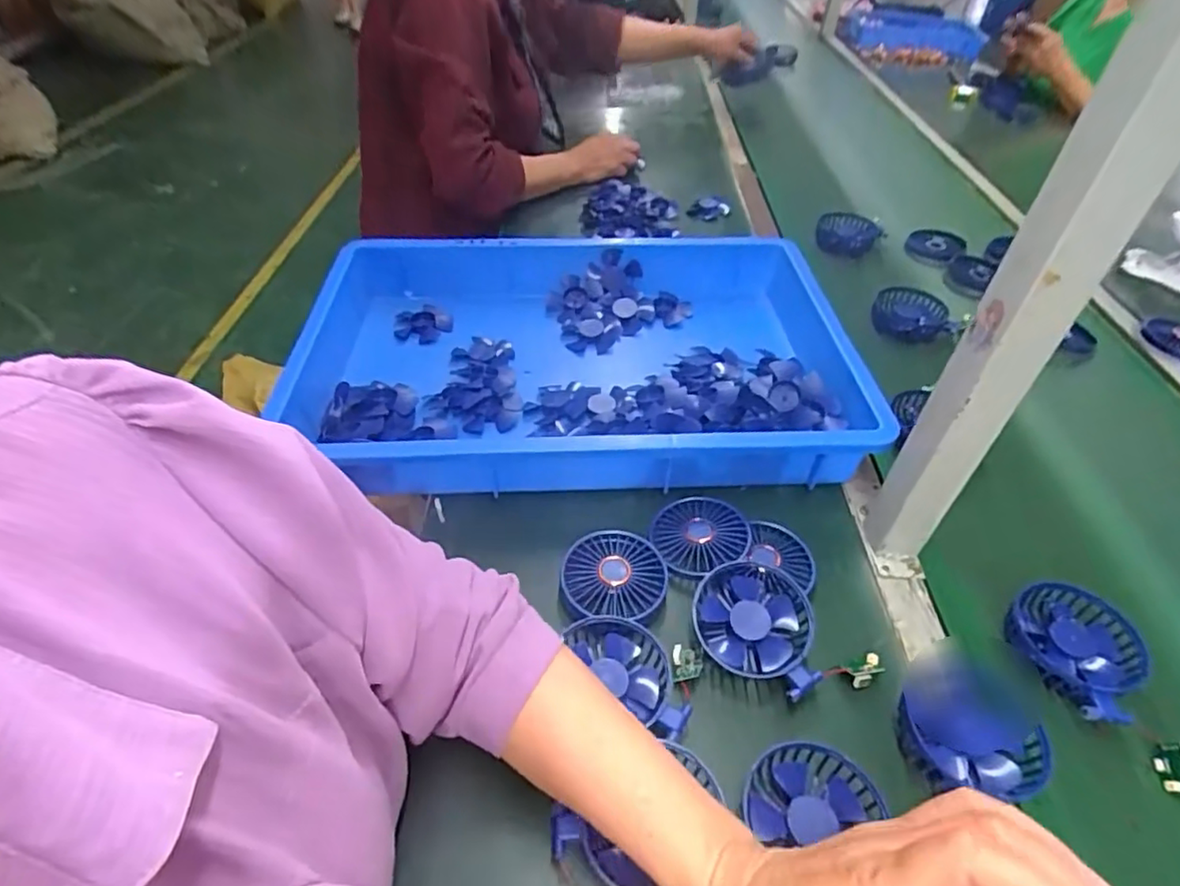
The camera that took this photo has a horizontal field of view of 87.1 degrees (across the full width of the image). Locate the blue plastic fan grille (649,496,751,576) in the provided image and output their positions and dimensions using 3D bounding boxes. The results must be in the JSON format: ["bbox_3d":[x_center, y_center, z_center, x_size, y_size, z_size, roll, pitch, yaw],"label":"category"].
[{"bbox_3d":[0.099,0.081,0.558,0.081,0.023,0.071,-14,46,-13],"label":"blue plastic fan grille"}]

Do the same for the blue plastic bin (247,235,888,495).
[{"bbox_3d":[-0.009,-0.103,0.684,0.554,0.105,0.360,0,45,-3],"label":"blue plastic bin"}]

